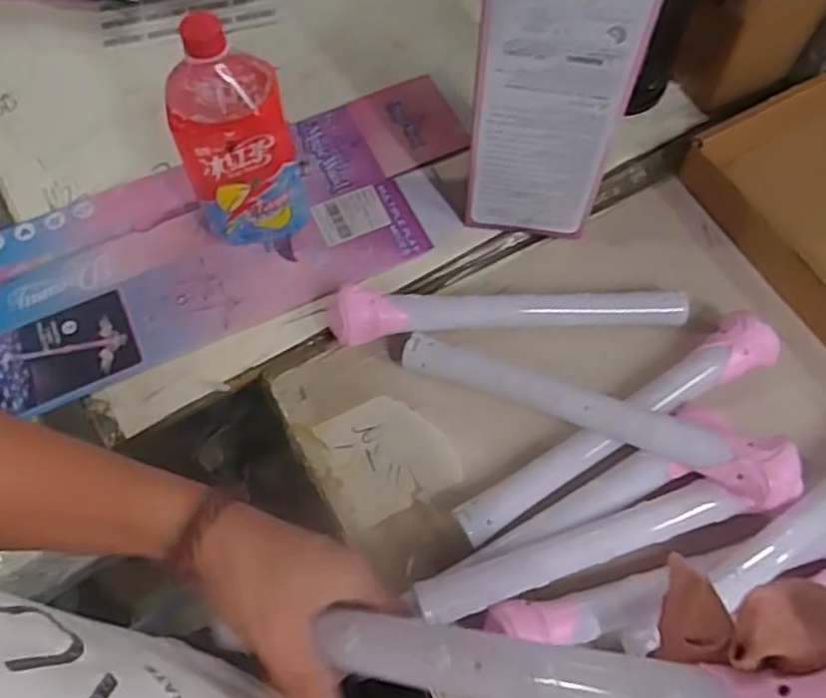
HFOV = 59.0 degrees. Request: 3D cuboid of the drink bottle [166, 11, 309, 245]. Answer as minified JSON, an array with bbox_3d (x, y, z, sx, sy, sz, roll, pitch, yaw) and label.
[{"bbox_3d":[-0.146,-0.178,0.599,0.083,0.222,0.083,-13,65,-5],"label":"drink bottle"}]

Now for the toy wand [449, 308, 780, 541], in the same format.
[{"bbox_3d":[0.165,0.062,0.597,0.307,0.038,0.050,-28,66,-11],"label":"toy wand"}]

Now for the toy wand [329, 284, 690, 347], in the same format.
[{"bbox_3d":[0.082,-0.028,0.631,0.309,0.043,0.044,-1,64,2],"label":"toy wand"}]

